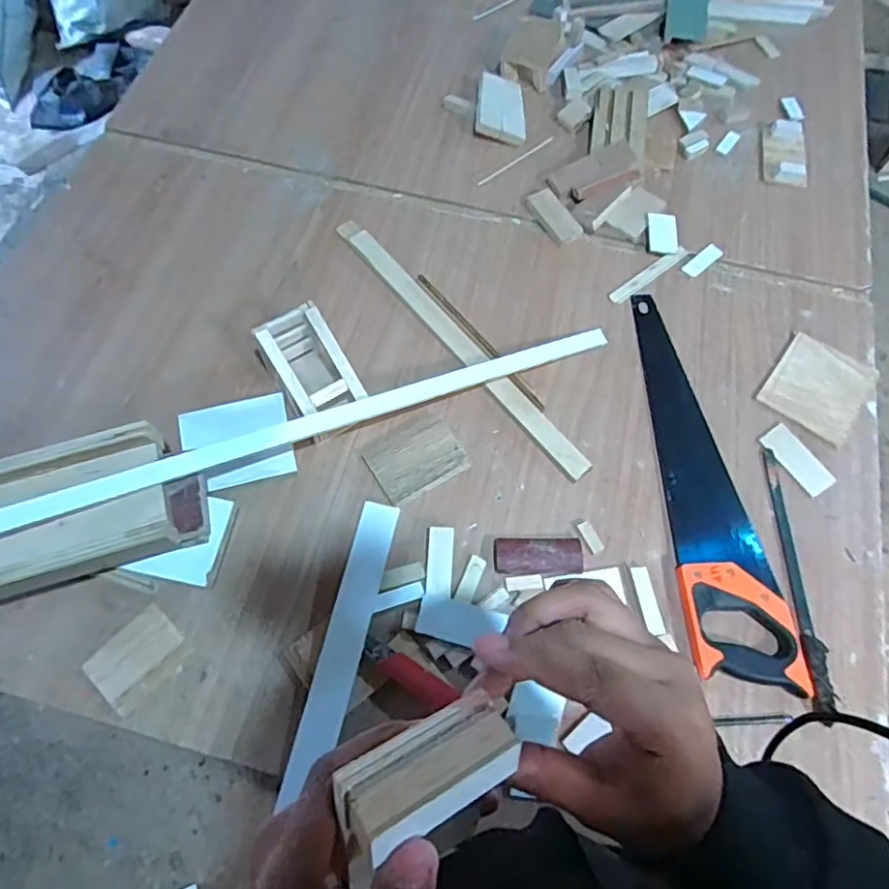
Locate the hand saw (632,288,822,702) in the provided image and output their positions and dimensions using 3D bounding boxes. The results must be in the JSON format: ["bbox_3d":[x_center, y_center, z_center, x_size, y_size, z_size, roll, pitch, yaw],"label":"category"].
[{"bbox_3d":[0.313,0.027,0.755,0.114,0.022,0.513,-4,65,-2],"label":"hand saw"}]

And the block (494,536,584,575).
[{"bbox_3d":[0.108,0.126,0.701,0.099,0.027,0.049,-3,65,-1],"label":"block"}]

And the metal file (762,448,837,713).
[{"bbox_3d":[0.406,0.144,0.707,0.028,0.015,0.301,0,65,0],"label":"metal file"}]

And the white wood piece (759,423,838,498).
[{"bbox_3d":[0.449,0.019,0.776,0.044,0.005,0.094,-31,69,-13],"label":"white wood piece"}]

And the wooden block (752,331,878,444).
[{"bbox_3d":[0.504,-0.080,0.817,0.116,0.006,0.141,35,70,15],"label":"wooden block"}]

